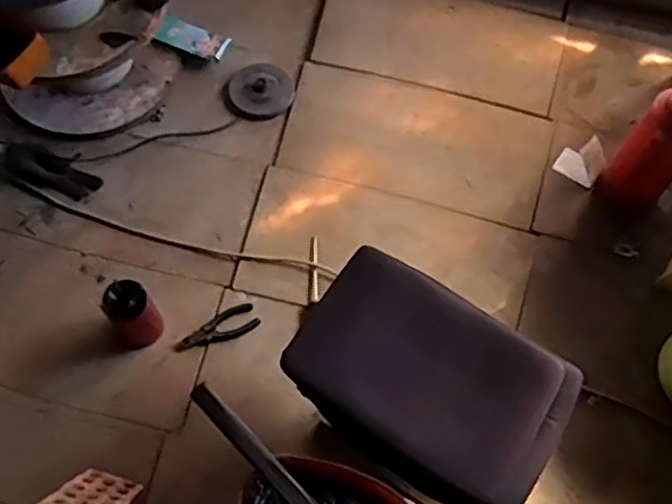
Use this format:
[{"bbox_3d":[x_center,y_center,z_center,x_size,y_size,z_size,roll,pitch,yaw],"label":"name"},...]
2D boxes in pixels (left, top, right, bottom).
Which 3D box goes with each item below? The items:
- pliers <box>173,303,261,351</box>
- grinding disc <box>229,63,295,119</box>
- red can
[{"bbox_3d":[-0.236,0.154,1.389,0.165,0.019,0.058,-27,67,-12],"label":"pliers"},{"bbox_3d":[-0.170,-0.377,1.629,0.144,0.013,0.135,0,65,1],"label":"grinding disc"},{"bbox_3d":[-0.379,0.120,1.325,0.084,0.139,0.092,0,65,1],"label":"red can"}]

